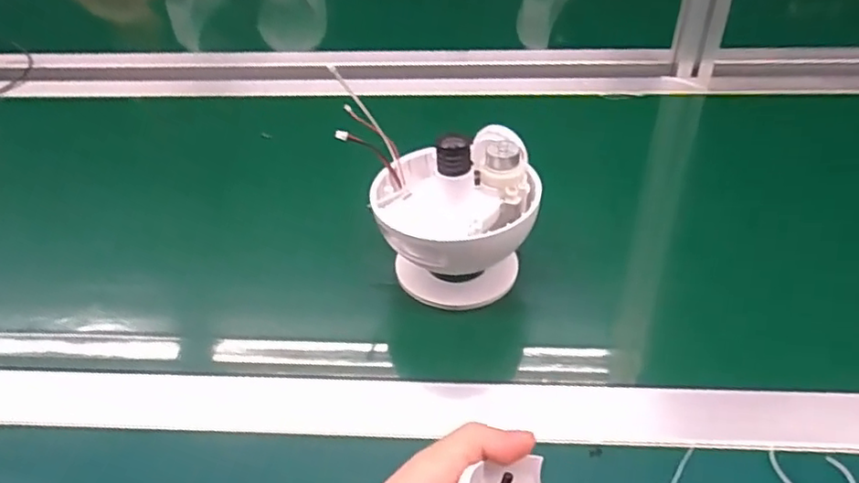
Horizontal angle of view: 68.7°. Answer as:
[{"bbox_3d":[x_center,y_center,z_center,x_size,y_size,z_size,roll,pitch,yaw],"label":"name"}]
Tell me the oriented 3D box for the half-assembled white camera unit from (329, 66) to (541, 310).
[{"bbox_3d":[0.012,-0.021,0.456,0.106,0.112,0.106,18,44,22],"label":"half-assembled white camera unit"}]

